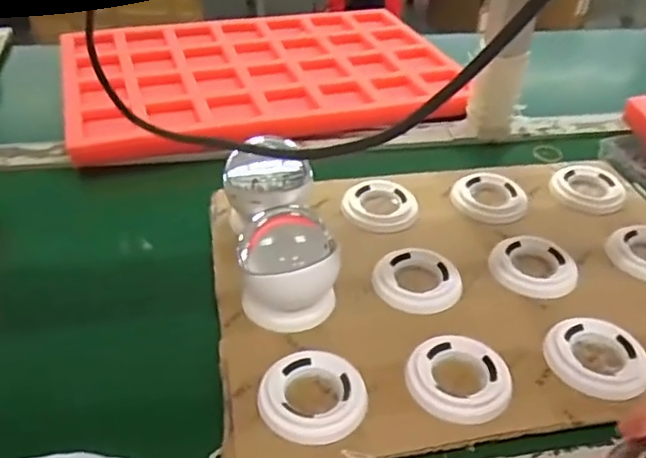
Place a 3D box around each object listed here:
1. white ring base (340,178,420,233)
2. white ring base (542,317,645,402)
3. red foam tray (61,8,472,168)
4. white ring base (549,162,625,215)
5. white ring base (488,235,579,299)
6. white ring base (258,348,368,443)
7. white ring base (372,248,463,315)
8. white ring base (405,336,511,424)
[{"bbox_3d":[0.056,-0.024,0.597,0.070,0.013,0.071,2,38,-1],"label":"white ring base"},{"bbox_3d":[0.199,0.093,0.456,0.070,0.012,0.065,-5,38,-10],"label":"white ring base"},{"bbox_3d":[-0.075,-0.200,0.817,0.488,0.030,0.347,-11,40,-17],"label":"red foam tray"},{"bbox_3d":[0.271,-0.043,0.633,0.068,0.010,0.075,30,46,31],"label":"white ring base"},{"bbox_3d":[0.179,0.032,0.532,0.068,0.014,0.066,2,38,-1],"label":"white ring base"},{"bbox_3d":[-0.007,0.113,0.422,0.071,0.014,0.066,2,38,-1],"label":"white ring base"},{"bbox_3d":[0.077,0.042,0.514,0.069,0.010,0.069,2,38,-1],"label":"white ring base"},{"bbox_3d":[0.095,0.103,0.437,0.070,0.012,0.069,19,41,20],"label":"white ring base"}]

